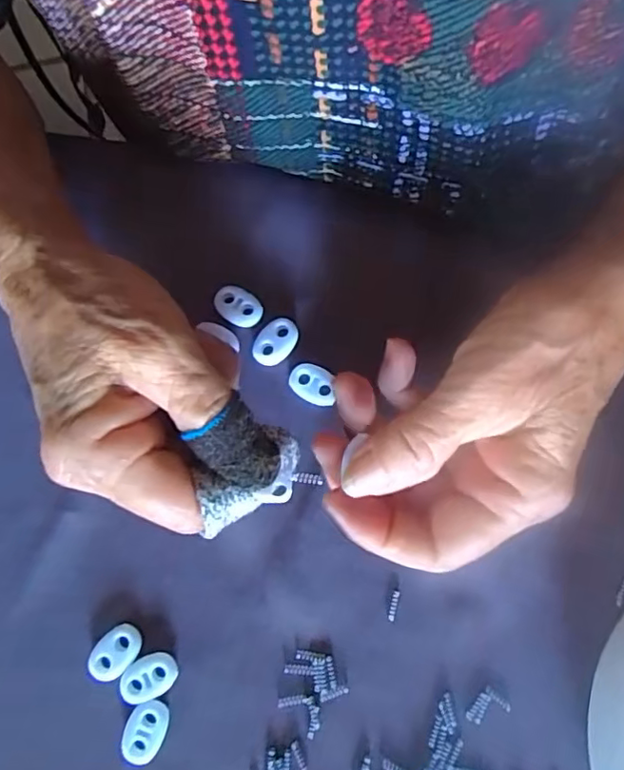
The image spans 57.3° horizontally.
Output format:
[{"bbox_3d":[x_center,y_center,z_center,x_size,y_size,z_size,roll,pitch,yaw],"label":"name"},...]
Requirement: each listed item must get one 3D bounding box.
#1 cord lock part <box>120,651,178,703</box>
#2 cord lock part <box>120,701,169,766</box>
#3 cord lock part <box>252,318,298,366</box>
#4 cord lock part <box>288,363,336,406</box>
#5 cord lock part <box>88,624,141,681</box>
[{"bbox_3d":[-0.064,0.115,0.224,0.022,0.004,0.015,-28,78,-5],"label":"cord lock part"},{"bbox_3d":[-0.064,0.134,0.220,0.015,0.005,0.023,16,78,5],"label":"cord lock part"},{"bbox_3d":[-0.016,-0.019,0.250,0.015,0.004,0.022,34,81,9],"label":"cord lock part"},{"bbox_3d":[0.001,0.000,0.250,0.021,0.007,0.015,27,80,7],"label":"cord lock part"},{"bbox_3d":[-0.078,0.107,0.227,0.014,0.006,0.023,36,81,9],"label":"cord lock part"}]

